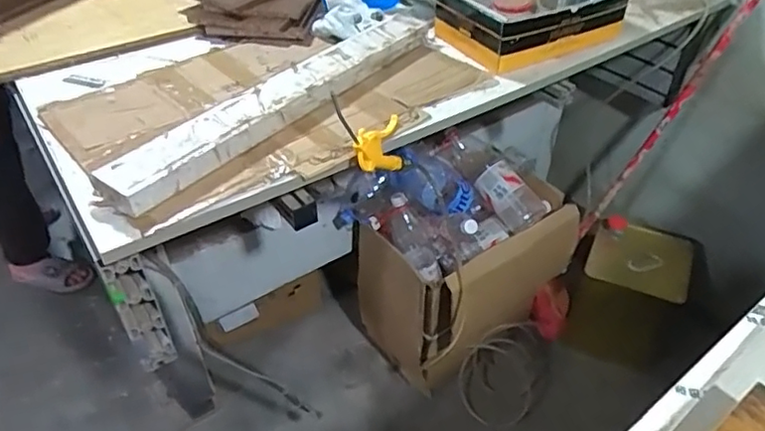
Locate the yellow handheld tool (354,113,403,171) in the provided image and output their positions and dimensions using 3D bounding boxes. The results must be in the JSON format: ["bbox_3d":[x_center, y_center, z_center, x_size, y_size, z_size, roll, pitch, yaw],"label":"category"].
[{"bbox_3d":[0.002,-0.107,0.864,0.025,0.082,0.142,18,12,20],"label":"yellow handheld tool"}]

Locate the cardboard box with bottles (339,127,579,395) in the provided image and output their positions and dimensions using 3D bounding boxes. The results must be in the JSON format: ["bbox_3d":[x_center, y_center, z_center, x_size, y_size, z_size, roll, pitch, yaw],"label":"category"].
[{"bbox_3d":[0.187,0.104,1.440,0.449,0.551,0.354,-27,47,-27],"label":"cardboard box with bottles"}]

